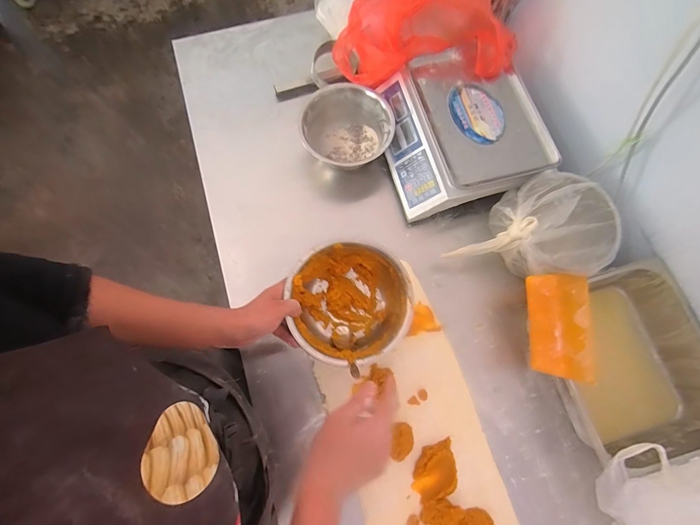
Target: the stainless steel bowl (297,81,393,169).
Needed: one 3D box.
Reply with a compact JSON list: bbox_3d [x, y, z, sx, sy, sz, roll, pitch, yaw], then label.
[{"bbox_3d":[-0.002,-0.294,0.784,0.191,0.114,0.169,36,76,9],"label":"stainless steel bowl"}]

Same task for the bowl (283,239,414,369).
[{"bbox_3d":[0.002,0.074,0.602,0.192,0.093,0.190,0,74,-1],"label":"bowl"}]

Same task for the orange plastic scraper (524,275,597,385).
[{"bbox_3d":[0.376,0.112,0.623,0.111,0.008,0.182,4,74,0],"label":"orange plastic scraper"}]

